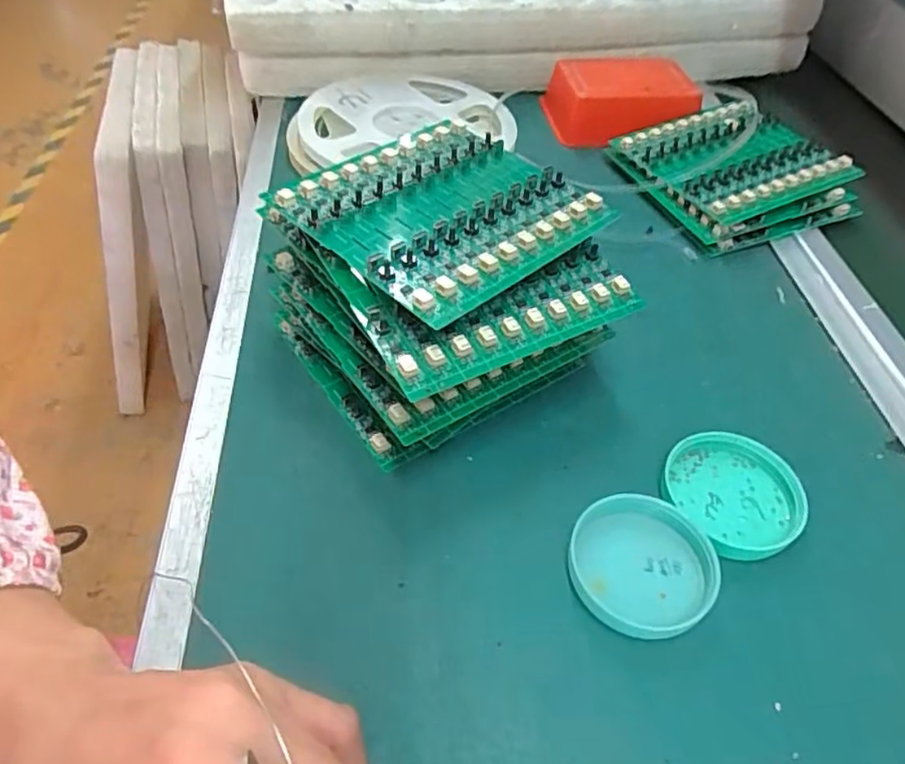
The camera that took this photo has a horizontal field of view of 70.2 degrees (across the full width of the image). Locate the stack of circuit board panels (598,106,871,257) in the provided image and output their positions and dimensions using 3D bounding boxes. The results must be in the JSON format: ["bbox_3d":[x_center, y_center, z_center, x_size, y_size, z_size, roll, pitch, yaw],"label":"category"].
[{"bbox_3d":[0.220,-0.166,0.507,0.157,0.034,0.145,-15,50,-15],"label":"stack of circuit board panels"}]

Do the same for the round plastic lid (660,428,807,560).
[{"bbox_3d":[0.144,0.054,0.325,0.070,0.013,0.066,1,48,-1],"label":"round plastic lid"}]

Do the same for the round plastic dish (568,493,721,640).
[{"bbox_3d":[0.087,0.082,0.292,0.065,0.015,0.059,7,48,4],"label":"round plastic dish"}]

